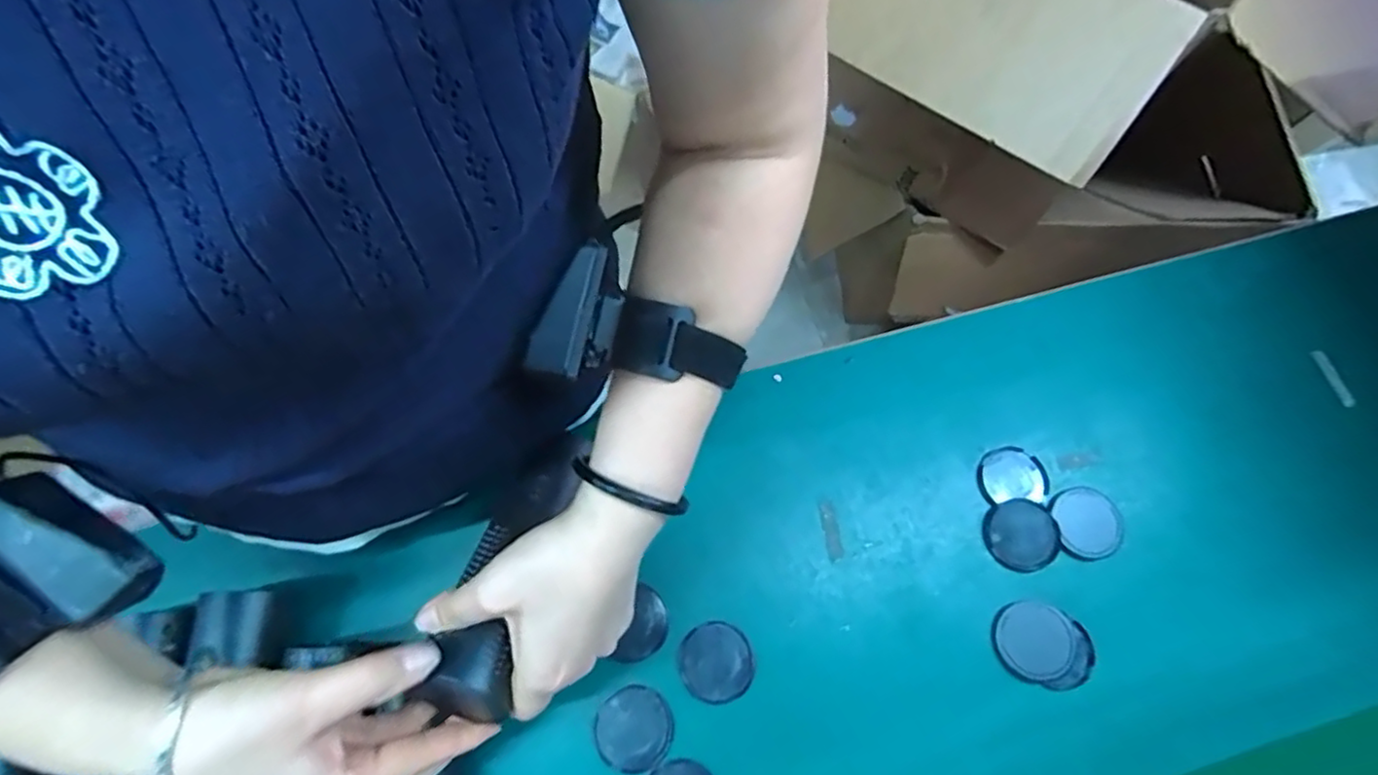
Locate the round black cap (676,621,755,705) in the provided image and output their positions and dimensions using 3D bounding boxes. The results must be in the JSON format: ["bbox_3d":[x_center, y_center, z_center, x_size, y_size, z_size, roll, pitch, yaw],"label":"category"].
[{"bbox_3d":[0.018,0.186,0.443,0.049,0.004,0.049,1,69,-2],"label":"round black cap"}]

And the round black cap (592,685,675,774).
[{"bbox_3d":[-0.036,0.223,0.426,0.050,0.004,0.049,1,69,-2],"label":"round black cap"}]

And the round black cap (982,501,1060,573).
[{"bbox_3d":[0.242,0.107,0.476,0.052,0.007,0.049,1,69,-2],"label":"round black cap"}]

